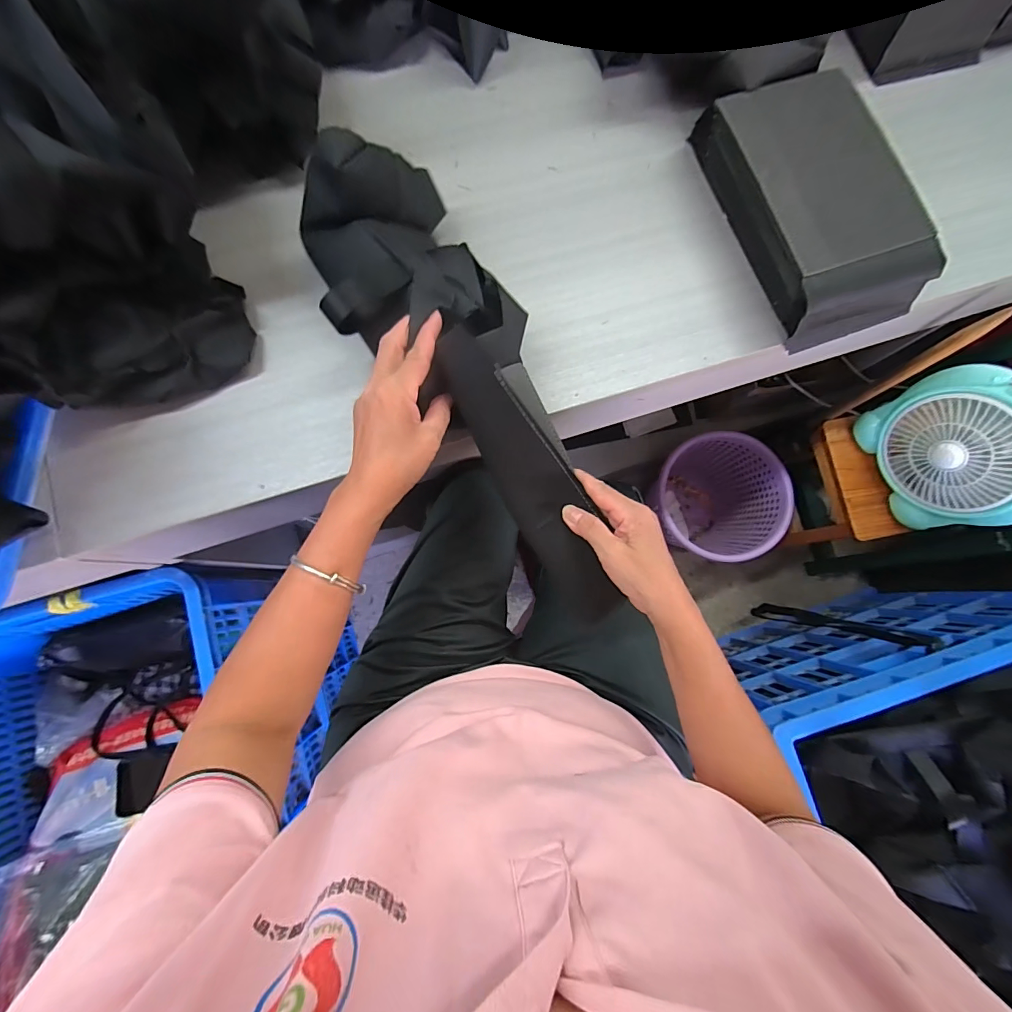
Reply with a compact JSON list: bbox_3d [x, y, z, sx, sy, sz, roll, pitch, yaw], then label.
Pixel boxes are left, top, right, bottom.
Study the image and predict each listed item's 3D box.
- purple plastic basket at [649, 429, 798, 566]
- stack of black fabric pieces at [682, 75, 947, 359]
[{"bbox_3d":[0.464,0.001,1.065,0.274,0.302,0.263,0,81,-3],"label":"purple plastic basket"},{"bbox_3d":[0.336,-0.328,0.488,0.160,0.081,0.275,-19,82,-6],"label":"stack of black fabric pieces"}]

